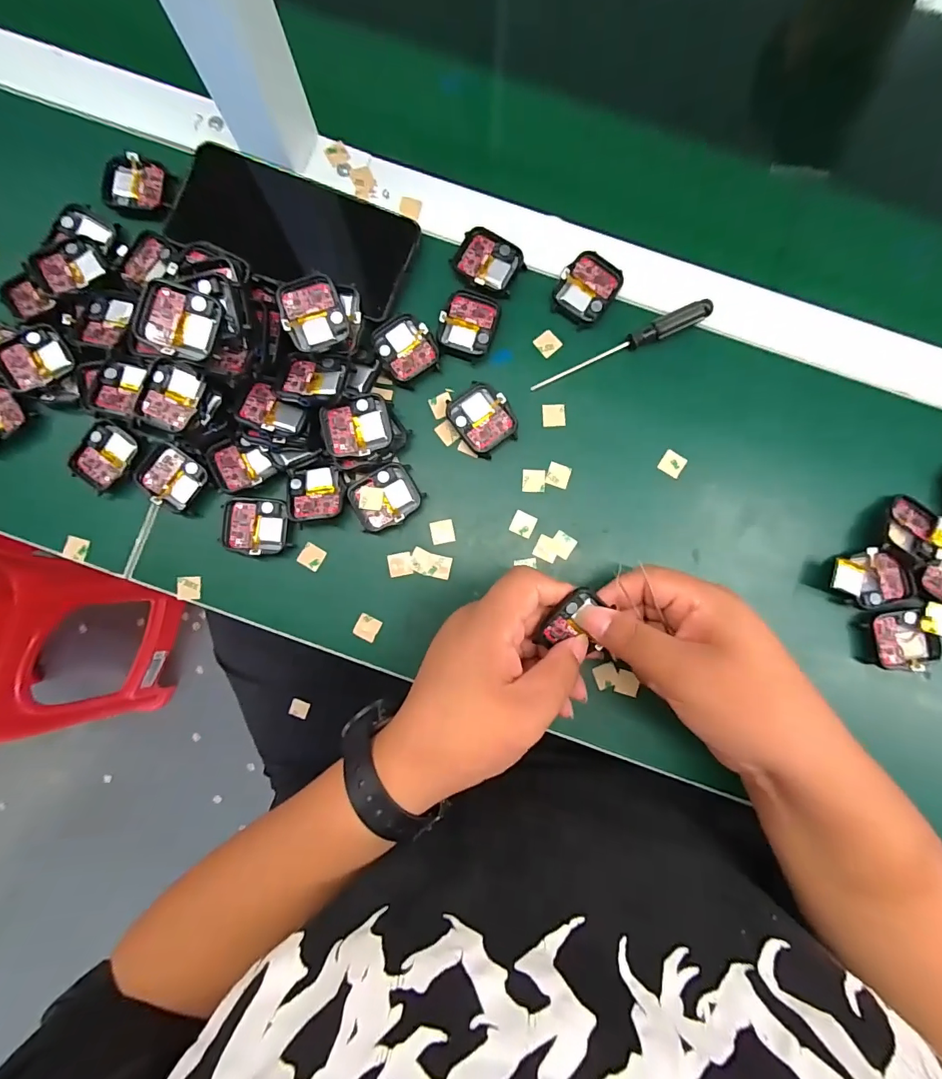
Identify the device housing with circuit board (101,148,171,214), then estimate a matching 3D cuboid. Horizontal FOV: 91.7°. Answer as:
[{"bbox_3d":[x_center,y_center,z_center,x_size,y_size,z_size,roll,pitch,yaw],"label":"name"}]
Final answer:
[{"bbox_3d":[-0.234,-0.249,0.320,0.045,0.008,0.038,5,87,0],"label":"device housing with circuit board"}]

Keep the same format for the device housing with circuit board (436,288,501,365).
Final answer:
[{"bbox_3d":[-0.002,-0.147,0.315,0.037,0.006,0.046,17,87,1],"label":"device housing with circuit board"}]

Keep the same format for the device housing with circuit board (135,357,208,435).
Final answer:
[{"bbox_3d":[-0.185,-0.088,0.281,0.036,0.008,0.041,19,89,-2],"label":"device housing with circuit board"}]

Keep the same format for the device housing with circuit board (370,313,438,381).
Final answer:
[{"bbox_3d":[-0.045,-0.132,0.313,0.036,0.007,0.042,-30,87,-2],"label":"device housing with circuit board"}]

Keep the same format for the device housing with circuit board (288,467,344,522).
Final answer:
[{"bbox_3d":[-0.103,-0.031,0.306,0.037,0.007,0.034,-7,87,-1],"label":"device housing with circuit board"}]

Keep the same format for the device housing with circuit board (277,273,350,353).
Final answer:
[{"bbox_3d":[-0.100,-0.144,0.287,0.038,0.010,0.042,-22,87,-2],"label":"device housing with circuit board"}]

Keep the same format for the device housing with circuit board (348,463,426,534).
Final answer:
[{"bbox_3d":[-0.057,-0.028,0.309,0.044,0.011,0.038,-29,87,-2],"label":"device housing with circuit board"}]

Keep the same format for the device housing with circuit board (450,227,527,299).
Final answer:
[{"bbox_3d":[0.012,-0.192,0.317,0.045,0.007,0.040,33,87,1],"label":"device housing with circuit board"}]

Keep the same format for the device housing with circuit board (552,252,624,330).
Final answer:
[{"bbox_3d":[0.082,-0.175,0.317,0.037,0.010,0.049,36,87,2],"label":"device housing with circuit board"}]

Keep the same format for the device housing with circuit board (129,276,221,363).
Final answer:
[{"bbox_3d":[-0.162,-0.120,0.251,0.044,0.008,0.037,20,87,1],"label":"device housing with circuit board"}]

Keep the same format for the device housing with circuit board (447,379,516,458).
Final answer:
[{"bbox_3d":[0.008,-0.082,0.312,0.037,0.011,0.046,-39,88,-2],"label":"device housing with circuit board"}]

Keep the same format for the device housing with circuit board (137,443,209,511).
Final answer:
[{"bbox_3d":[-0.200,-0.042,0.307,0.043,0.006,0.035,38,87,2],"label":"device housing with circuit board"}]

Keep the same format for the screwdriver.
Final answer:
[{"bbox_3d":[0.104,-0.132,0.313,0.129,0.014,0.013,-24,87,-2],"label":"screwdriver"}]

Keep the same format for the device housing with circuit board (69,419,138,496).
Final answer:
[{"bbox_3d":[-0.246,-0.056,0.308,0.031,0.009,0.043,30,87,1],"label":"device housing with circuit board"}]

